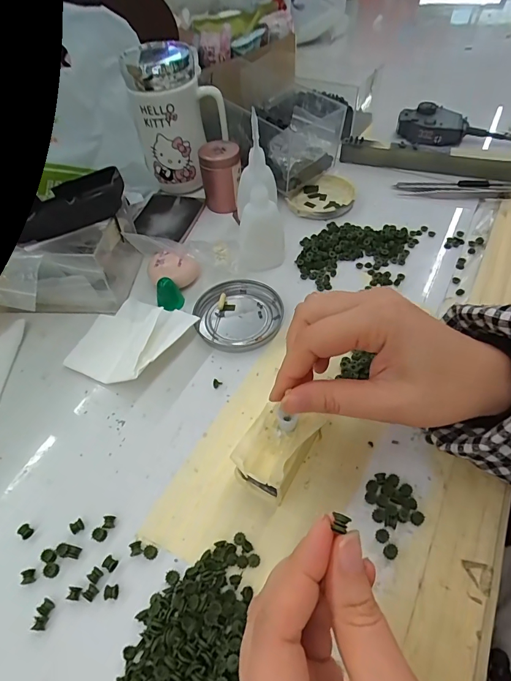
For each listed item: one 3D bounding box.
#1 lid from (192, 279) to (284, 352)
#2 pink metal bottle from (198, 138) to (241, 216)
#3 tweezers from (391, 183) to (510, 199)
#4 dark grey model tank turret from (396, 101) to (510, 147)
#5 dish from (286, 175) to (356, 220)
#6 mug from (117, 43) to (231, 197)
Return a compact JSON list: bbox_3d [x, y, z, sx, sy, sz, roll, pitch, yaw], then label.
[{"bbox_3d":[-0.015,-0.026,0.349,0.077,0.008,0.077,-1,52,2],"label":"lid"},{"bbox_3d":[-0.038,-0.185,0.440,0.043,0.069,0.036,-6,52,-1],"label":"pink metal bottle"},{"bbox_3d":[0.230,-0.176,0.447,0.131,0.009,0.029,9,53,9],"label":"tweezers"},{"bbox_3d":[0.284,-0.279,0.506,0.186,0.032,0.049,9,54,10],"label":"dark grey model tank turret"},{"bbox_3d":[0.079,-0.166,0.453,0.069,0.011,0.082,29,59,23],"label":"dish"},{"bbox_3d":[-0.085,-0.243,0.435,0.074,0.134,0.071,25,58,20],"label":"mug"}]

